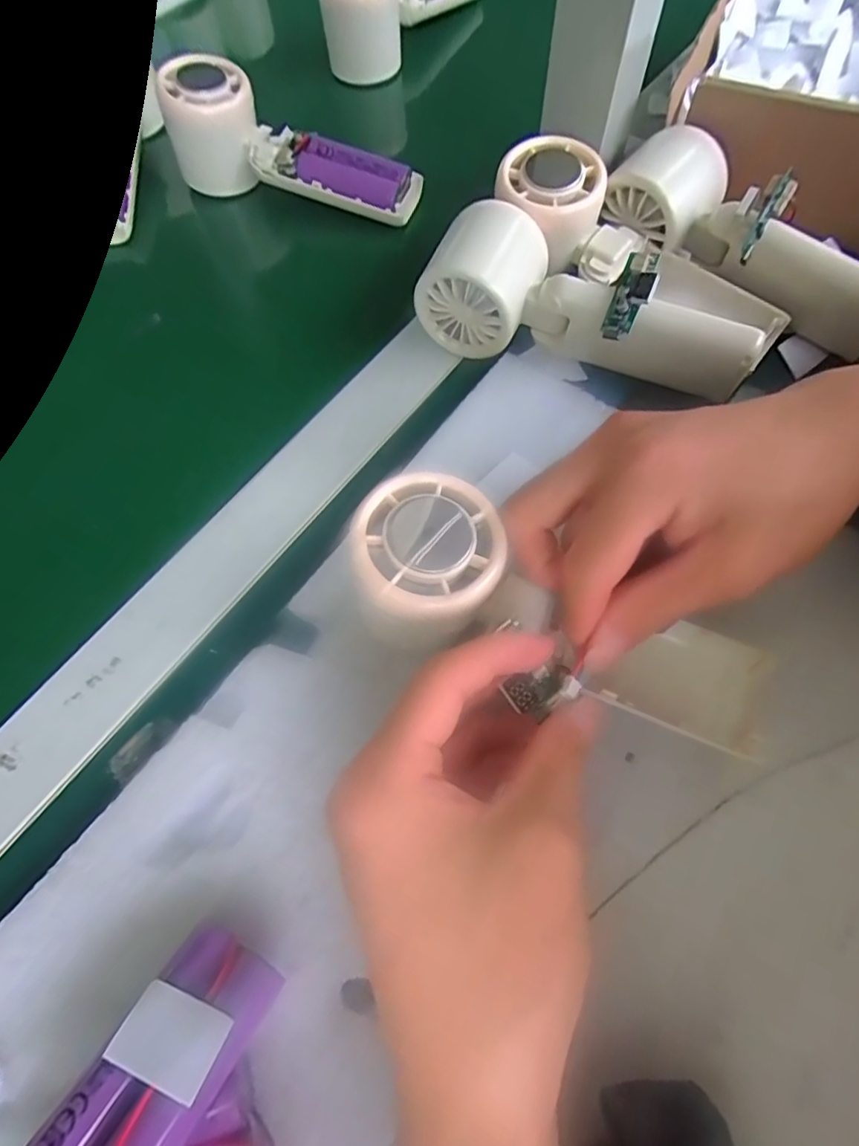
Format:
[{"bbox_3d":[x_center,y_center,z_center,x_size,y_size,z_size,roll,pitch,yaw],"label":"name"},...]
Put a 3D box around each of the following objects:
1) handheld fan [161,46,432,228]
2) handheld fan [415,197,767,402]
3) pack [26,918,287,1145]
[{"bbox_3d":[-0.089,-0.265,0.365,0.161,0.071,0.058,16,69,7],"label":"handheld fan"},{"bbox_3d":[0.083,-0.130,0.283,0.168,0.045,0.051,23,70,10],"label":"handheld fan"},{"bbox_3d":[-0.079,0.146,0.161,0.034,0.018,0.077,29,48,12],"label":"pack"}]

